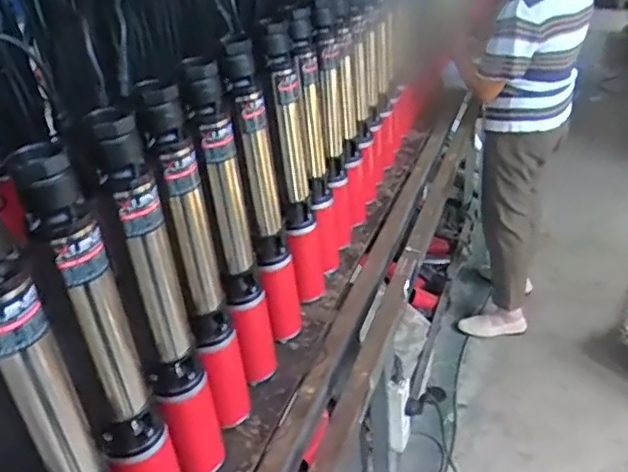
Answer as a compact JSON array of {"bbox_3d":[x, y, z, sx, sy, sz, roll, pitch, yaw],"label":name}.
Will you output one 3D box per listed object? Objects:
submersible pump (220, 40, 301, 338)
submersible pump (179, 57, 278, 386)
[{"bbox_3d":[-0.077,-0.052,0.989,0.071,0.520,0.082,-5,31,-1],"label":"submersible pump"},{"bbox_3d":[-0.117,0.007,0.903,0.075,0.529,0.072,-7,31,-5],"label":"submersible pump"}]

